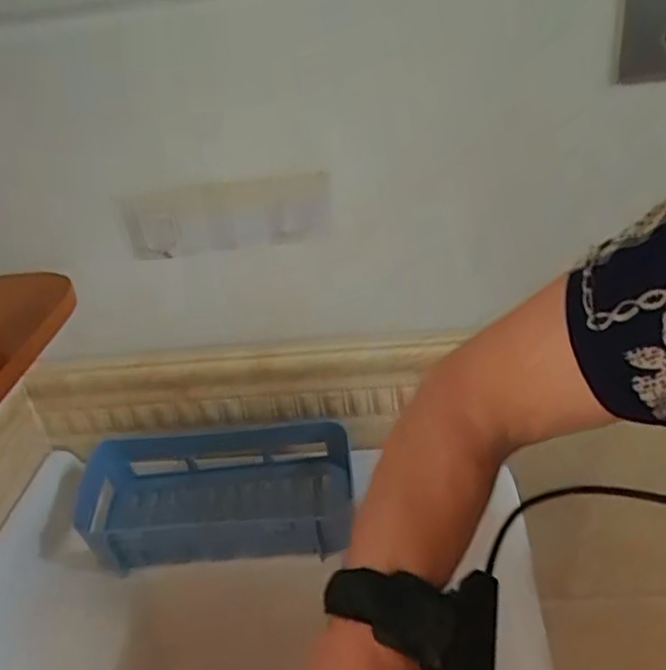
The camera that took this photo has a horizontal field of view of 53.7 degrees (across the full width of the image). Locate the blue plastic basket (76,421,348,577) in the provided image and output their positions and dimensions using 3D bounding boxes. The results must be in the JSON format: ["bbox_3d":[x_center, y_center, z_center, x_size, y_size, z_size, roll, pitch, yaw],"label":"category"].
[{"bbox_3d":[-0.119,0.157,0.650,0.271,0.091,0.147,-7,31,1],"label":"blue plastic basket"}]

